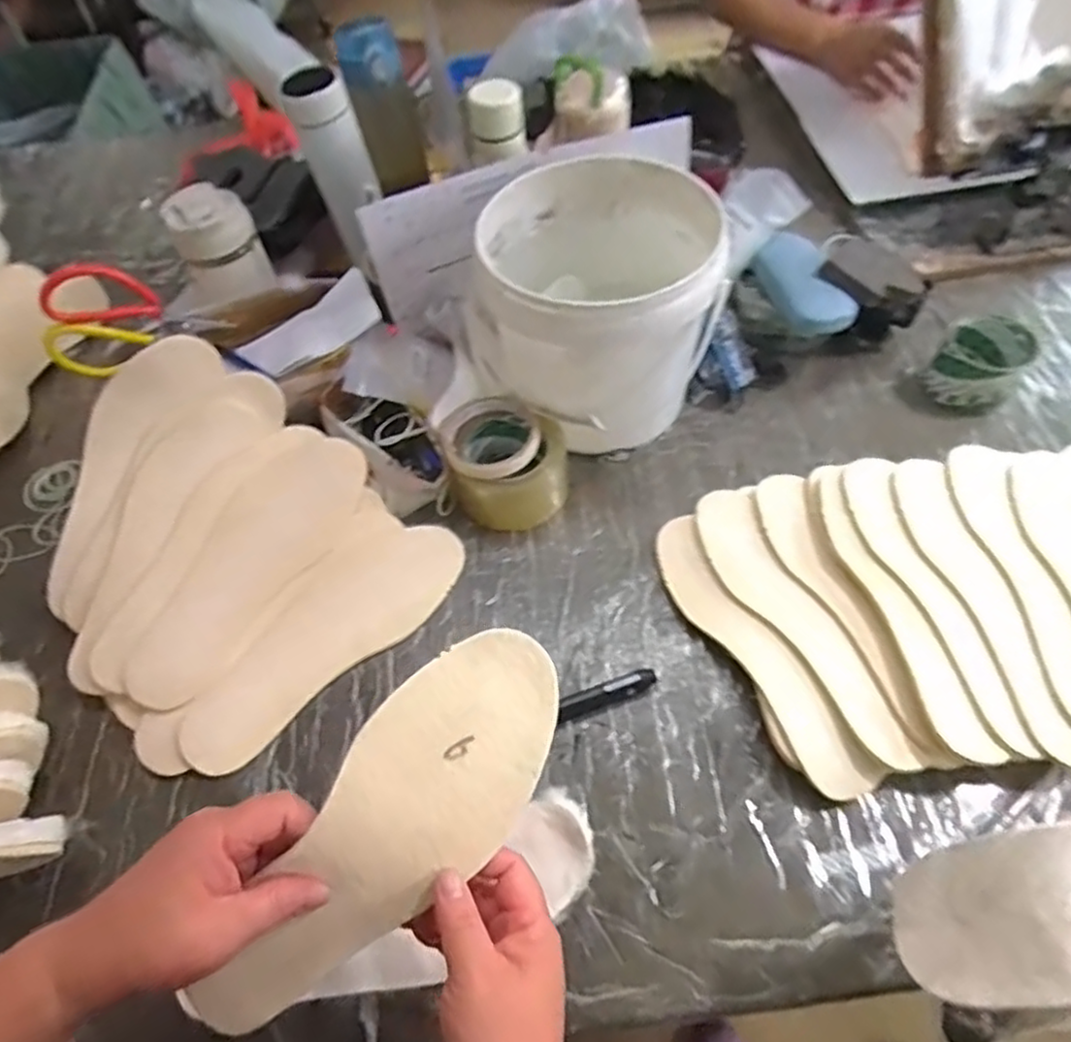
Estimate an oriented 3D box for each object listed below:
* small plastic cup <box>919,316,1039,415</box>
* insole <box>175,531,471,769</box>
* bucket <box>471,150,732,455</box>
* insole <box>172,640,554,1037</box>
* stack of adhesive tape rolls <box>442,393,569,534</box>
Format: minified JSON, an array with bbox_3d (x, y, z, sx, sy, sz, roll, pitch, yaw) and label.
[{"bbox_3d":[0.438,-0.159,0.686,0.078,0.060,0.089,34,66,23],"label":"small plastic cup"},{"bbox_3d":[-0.179,0.097,0.598,0.268,0.009,0.089,-37,70,-21],"label":"insole"},{"bbox_3d":[0.053,-0.193,0.659,0.196,0.195,0.198,-2,57,3],"label":"bucket"},{"bbox_3d":[-0.076,0.174,0.373,0.091,0.017,0.251,33,86,-7],"label":"insole"},{"bbox_3d":[-0.027,-0.056,0.657,0.112,0.069,0.108,-17,58,-6],"label":"stack of adhesive tape rolls"}]

